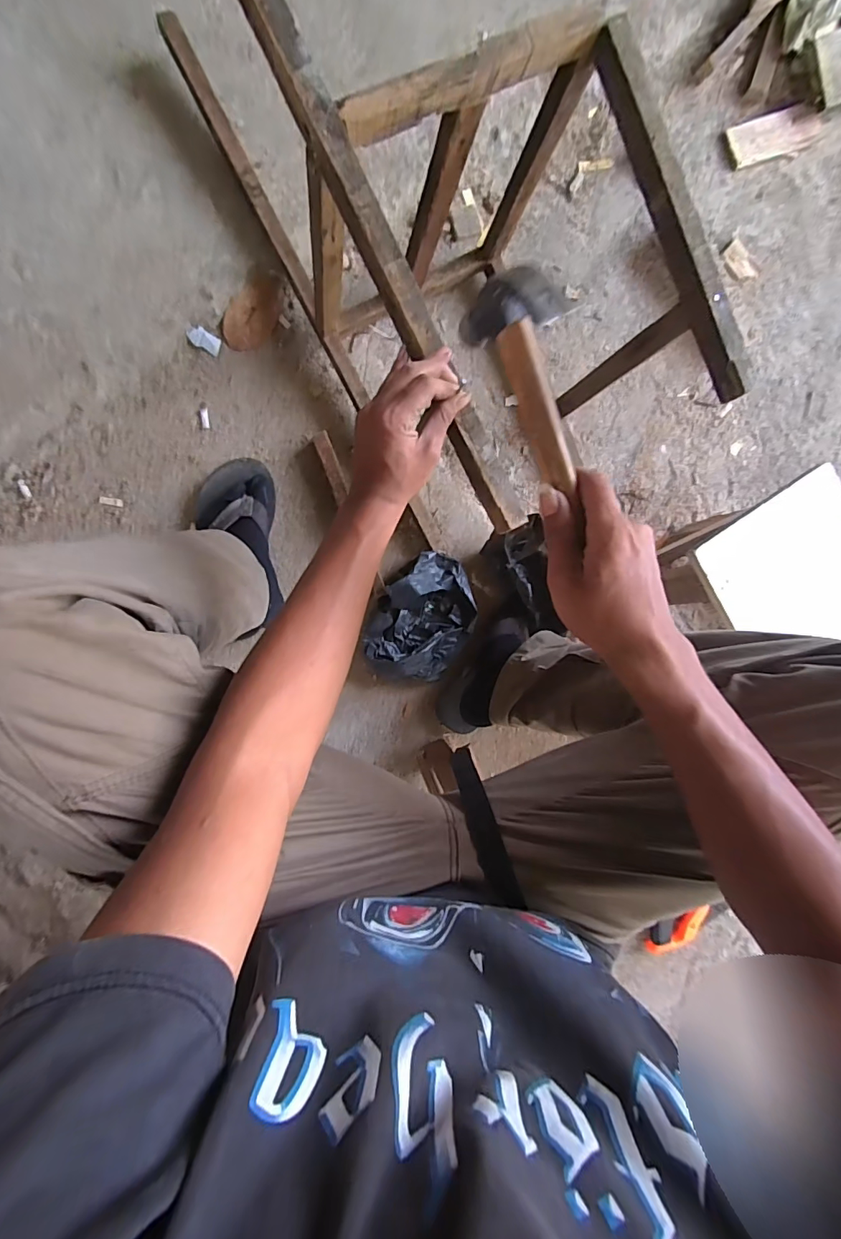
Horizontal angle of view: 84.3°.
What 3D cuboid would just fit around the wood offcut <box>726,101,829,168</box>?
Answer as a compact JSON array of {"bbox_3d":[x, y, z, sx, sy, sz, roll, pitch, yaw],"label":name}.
[{"bbox_3d":[0.603,-0.812,0.779,0.186,0.019,0.065,-19,98,-5],"label":"wood offcut"}]

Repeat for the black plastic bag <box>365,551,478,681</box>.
[{"bbox_3d":[0.008,-0.003,0.729,0.149,0.076,0.201,26,90,-9],"label":"black plastic bag"}]

